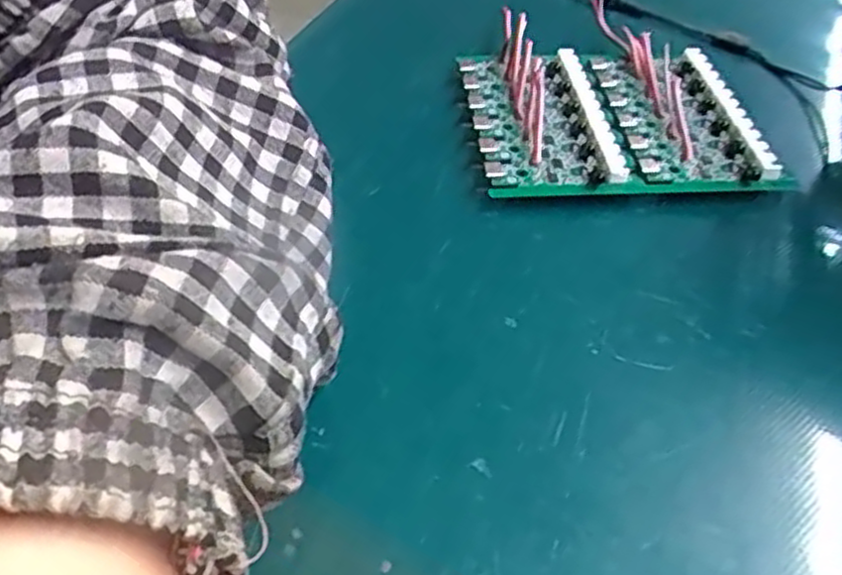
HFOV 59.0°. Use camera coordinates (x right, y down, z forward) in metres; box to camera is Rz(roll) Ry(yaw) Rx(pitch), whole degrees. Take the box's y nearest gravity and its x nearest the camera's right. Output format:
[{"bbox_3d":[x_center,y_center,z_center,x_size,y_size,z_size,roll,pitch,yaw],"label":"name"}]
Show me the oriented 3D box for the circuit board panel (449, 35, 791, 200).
[{"bbox_3d":[0.083,-0.076,0.334,0.118,0.025,0.104,-2,45,-5],"label":"circuit board panel"}]

